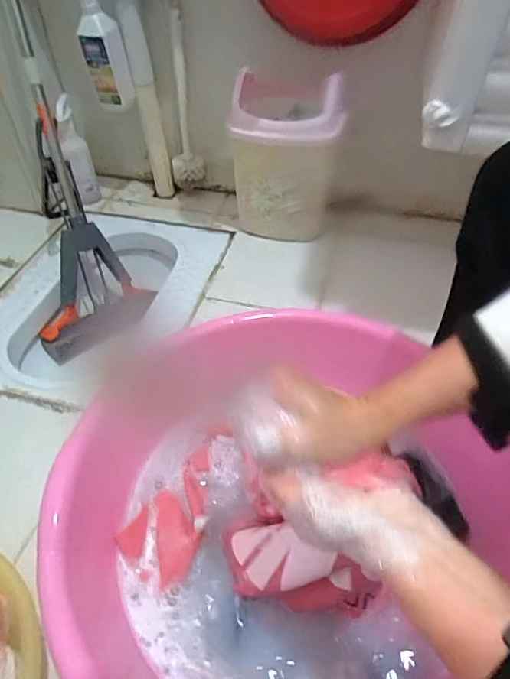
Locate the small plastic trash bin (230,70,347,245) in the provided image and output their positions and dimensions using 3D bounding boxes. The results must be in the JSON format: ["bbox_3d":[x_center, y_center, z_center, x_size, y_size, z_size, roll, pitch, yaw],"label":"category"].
[{"bbox_3d":[0.062,-0.387,0.971,0.226,0.307,0.198,-4,48,-4],"label":"small plastic trash bin"}]

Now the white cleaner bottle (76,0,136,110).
[{"bbox_3d":[-0.282,-0.547,0.823,0.083,0.243,0.107,-10,48,-9],"label":"white cleaner bottle"}]

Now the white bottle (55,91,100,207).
[{"bbox_3d":[-0.410,-0.423,1.025,0.060,0.230,0.057,-14,49,-13],"label":"white bottle"}]

